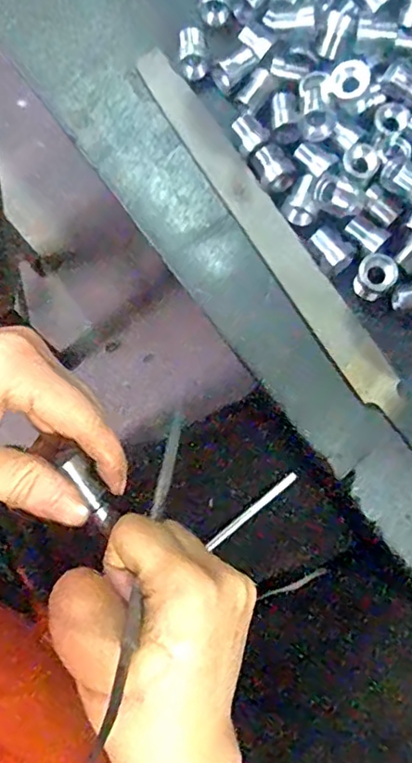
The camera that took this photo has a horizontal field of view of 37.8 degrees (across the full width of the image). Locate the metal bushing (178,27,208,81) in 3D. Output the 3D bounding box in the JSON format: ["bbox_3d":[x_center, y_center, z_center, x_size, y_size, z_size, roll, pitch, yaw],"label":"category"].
[{"bbox_3d":[-0.008,-0.197,0.360,0.016,0.015,0.025,-3,79,0],"label":"metal bushing"}]

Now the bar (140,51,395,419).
[{"bbox_3d":[0.034,-0.093,0.350,0.024,0.008,0.255,-31,80,-5],"label":"bar"}]

